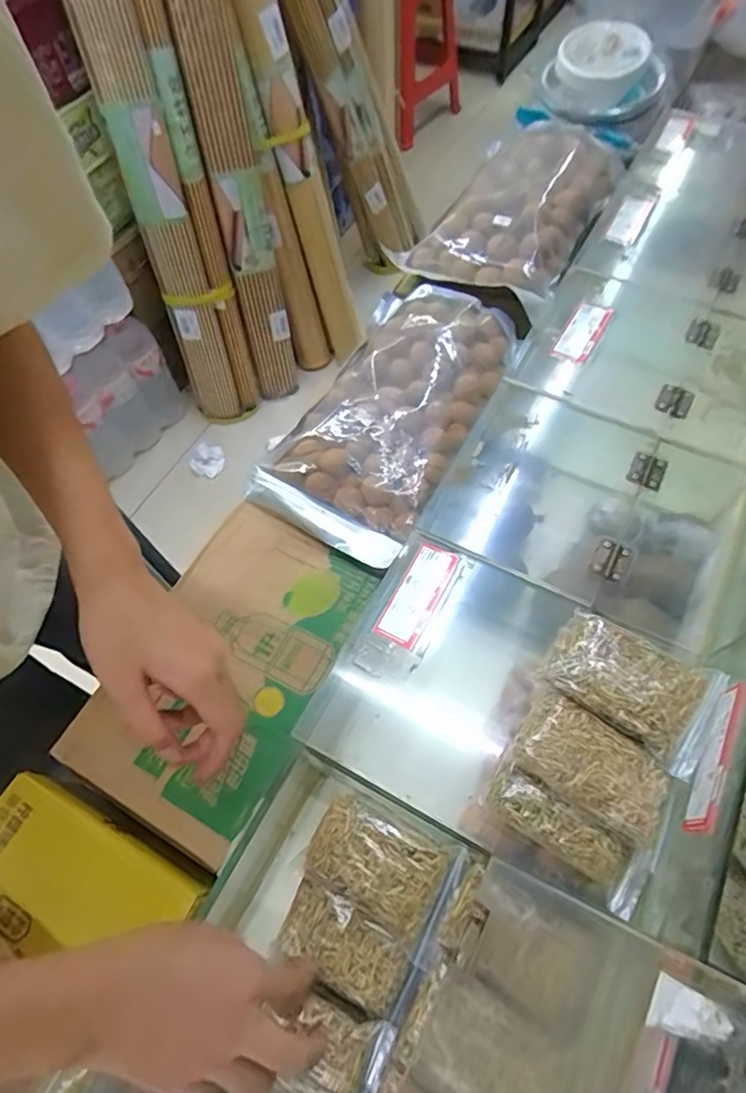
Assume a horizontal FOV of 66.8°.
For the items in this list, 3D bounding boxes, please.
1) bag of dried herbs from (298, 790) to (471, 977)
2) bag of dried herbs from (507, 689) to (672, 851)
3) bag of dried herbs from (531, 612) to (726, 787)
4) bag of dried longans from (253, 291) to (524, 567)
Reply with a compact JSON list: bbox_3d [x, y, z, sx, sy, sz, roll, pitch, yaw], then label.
[{"bbox_3d":[0.005,0.233,0.404,0.106,0.020,0.073,20,64,13],"label":"bag of dried herbs"},{"bbox_3d":[0.140,0.139,0.363,0.093,0.030,0.057,33,68,19],"label":"bag of dried herbs"},{"bbox_3d":[0.172,0.090,0.378,0.105,0.024,0.061,34,68,19],"label":"bag of dried herbs"},{"bbox_3d":[0.020,-0.152,0.613,0.182,0.064,0.325,27,66,17],"label":"bag of dried longans"}]

